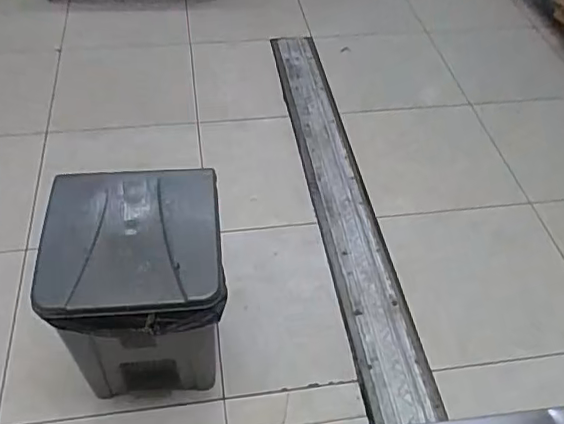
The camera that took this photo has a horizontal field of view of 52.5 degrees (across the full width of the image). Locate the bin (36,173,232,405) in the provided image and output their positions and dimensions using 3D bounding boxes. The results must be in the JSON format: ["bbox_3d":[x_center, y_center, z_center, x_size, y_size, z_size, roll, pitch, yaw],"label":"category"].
[{"bbox_3d":[-0.369,0.232,1.501,0.399,0.532,0.392,-4,48,-6],"label":"bin"}]

